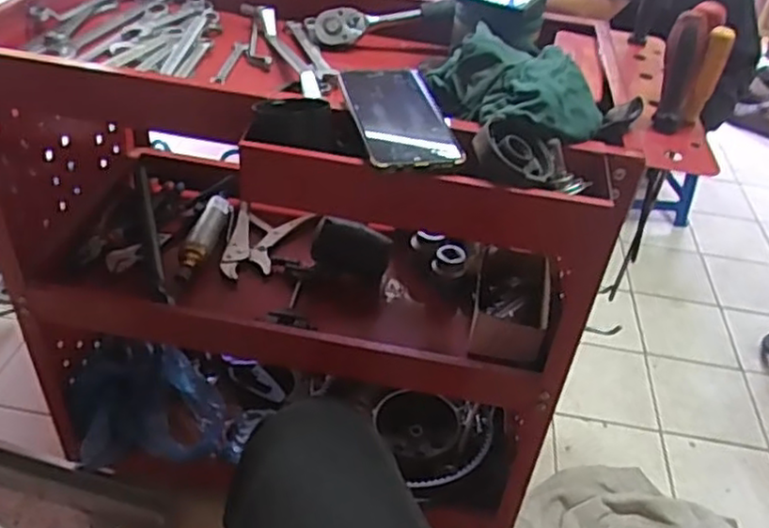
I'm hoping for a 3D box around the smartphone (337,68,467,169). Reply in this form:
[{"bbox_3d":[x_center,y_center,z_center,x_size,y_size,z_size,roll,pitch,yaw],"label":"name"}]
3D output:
[{"bbox_3d":[0.012,-0.128,0.587,0.082,0.016,0.155,-2,39,-11],"label":"smartphone"}]

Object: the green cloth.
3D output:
[{"bbox_3d":[0.119,-0.159,0.620,0.101,0.061,0.147,-13,43,-24],"label":"green cloth"}]

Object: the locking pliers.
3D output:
[{"bbox_3d":[-0.166,-0.035,0.982,0.123,0.034,0.140,4,39,-4],"label":"locking pliers"}]

